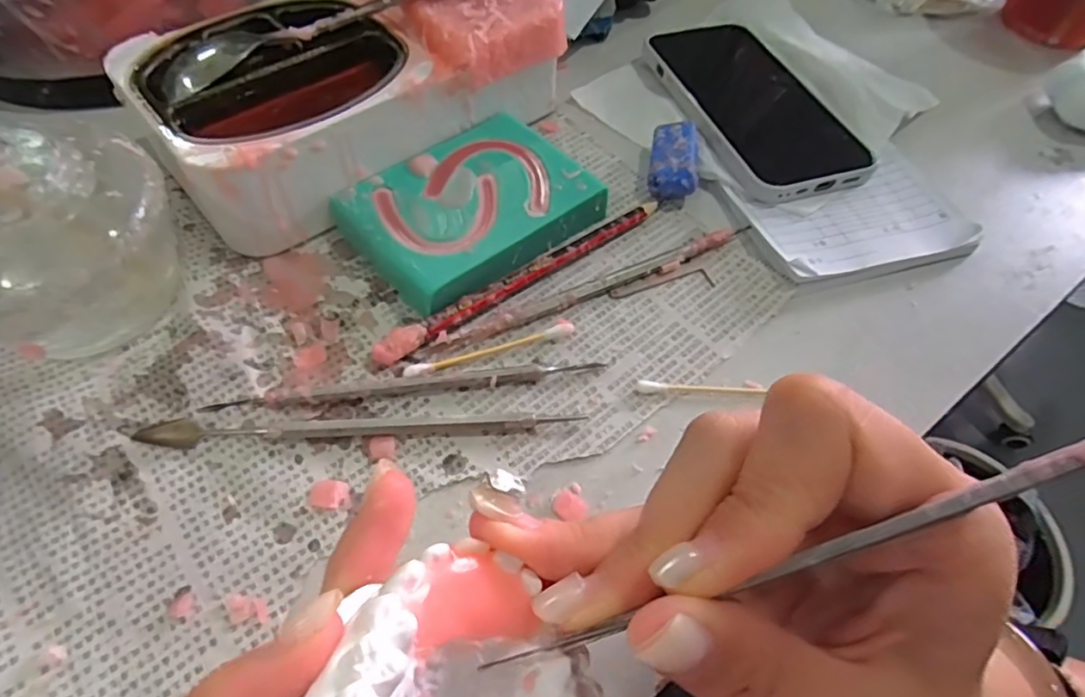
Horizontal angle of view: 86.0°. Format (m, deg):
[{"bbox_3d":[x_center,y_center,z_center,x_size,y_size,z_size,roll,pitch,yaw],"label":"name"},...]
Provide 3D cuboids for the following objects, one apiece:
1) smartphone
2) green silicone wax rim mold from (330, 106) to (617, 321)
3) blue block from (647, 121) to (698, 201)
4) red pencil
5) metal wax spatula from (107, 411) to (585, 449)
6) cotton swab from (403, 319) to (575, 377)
[{"bbox_3d":[0.120,-0.141,0.335,0.079,0.014,0.152,-16,60,-13],"label":"smartphone"},{"bbox_3d":[-0.033,-0.067,0.279,0.108,0.022,0.076,-37,67,-23],"label":"green silicone wax rim mold"},{"bbox_3d":[0.068,-0.097,0.303,0.023,0.019,0.044,11,58,3],"label":"blue block"},{"bbox_3d":[-0.006,-0.034,0.263,0.154,0.011,0.009,-33,66,-22],"label":"red pencil"},{"bbox_3d":[-0.070,0.030,0.222,0.167,0.006,0.010,0,58,-4],"label":"metal wax spatula"},{"bbox_3d":[-0.021,-0.001,0.243,0.073,0.004,0.007,-15,60,-13],"label":"cotton swab"}]

